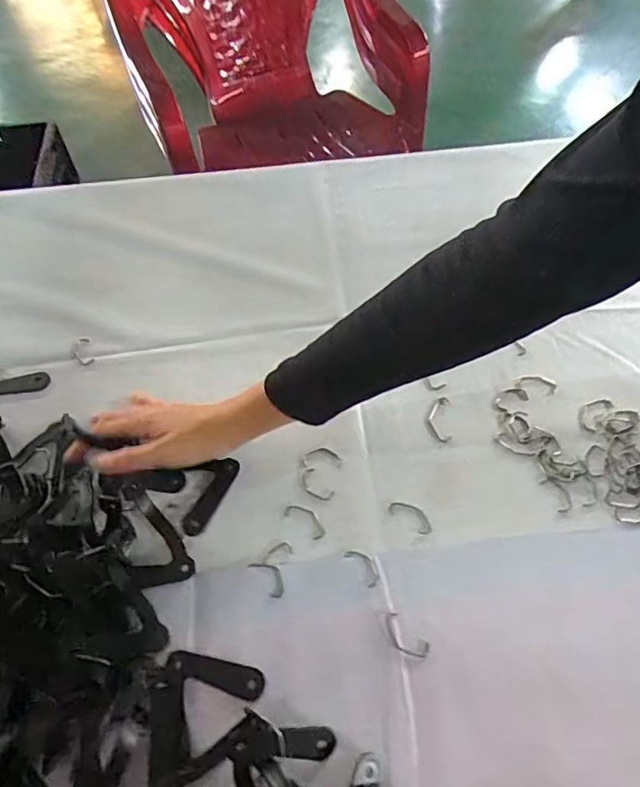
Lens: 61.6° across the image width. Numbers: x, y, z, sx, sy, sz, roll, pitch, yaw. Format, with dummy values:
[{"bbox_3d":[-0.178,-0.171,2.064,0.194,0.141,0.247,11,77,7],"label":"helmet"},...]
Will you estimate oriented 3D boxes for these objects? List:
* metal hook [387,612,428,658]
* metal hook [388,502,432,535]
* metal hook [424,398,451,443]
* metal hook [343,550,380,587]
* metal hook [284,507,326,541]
[{"bbox_3d":[0.063,0.182,0.400,0.037,0.004,0.019,39,67,24],"label":"metal hook"},{"bbox_3d":[0.077,0.102,0.451,0.039,0.004,0.017,34,65,22],"label":"metal hook"},{"bbox_3d":[0.109,0.024,0.497,0.022,0.005,0.043,2,57,4],"label":"metal hook"},{"bbox_3d":[0.035,0.137,0.429,0.016,0.004,0.034,-33,62,-17],"label":"metal hook"},{"bbox_3d":[-0.012,0.106,0.453,0.040,0.004,0.017,35,65,22],"label":"metal hook"}]

